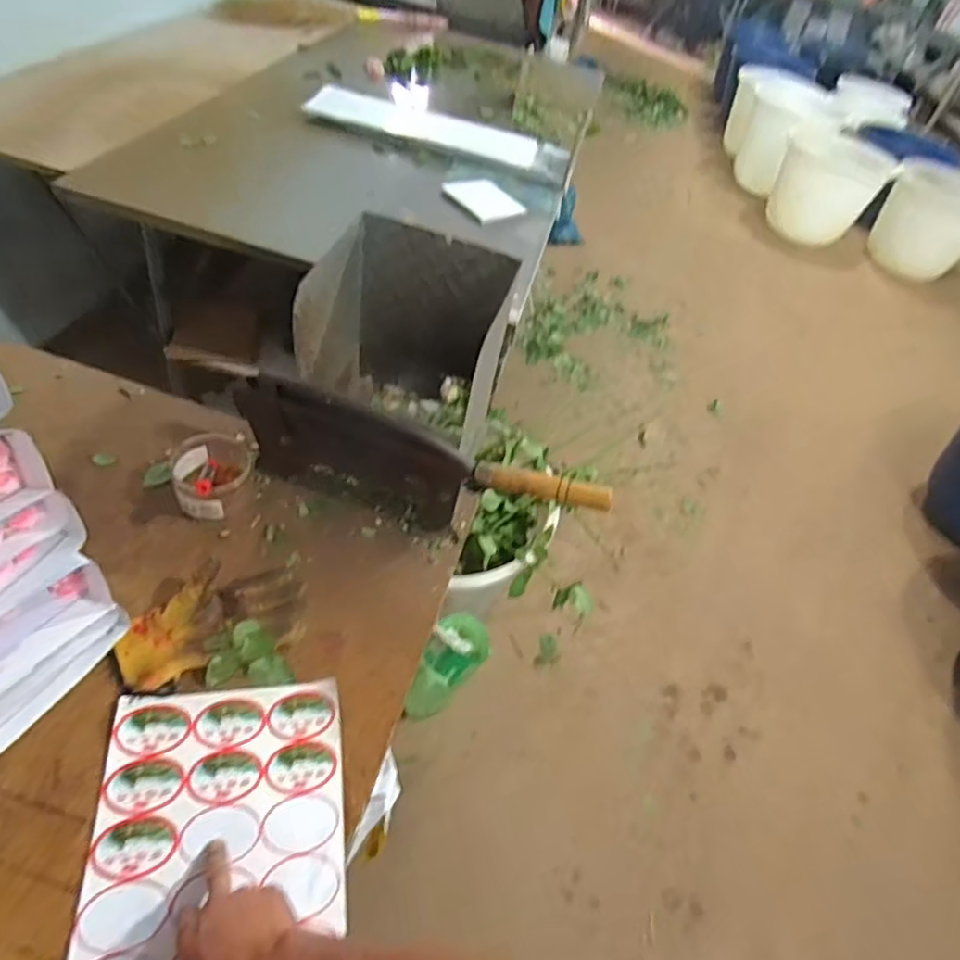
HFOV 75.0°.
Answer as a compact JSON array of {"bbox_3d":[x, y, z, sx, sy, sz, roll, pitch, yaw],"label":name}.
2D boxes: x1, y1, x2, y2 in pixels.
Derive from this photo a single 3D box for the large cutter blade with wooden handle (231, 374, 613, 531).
[{"bbox_3d":[-0.090,-0.010,0.850,0.501,0.164,0.047,19,47,2],"label":"large cutter blade with wooden handle"}]

